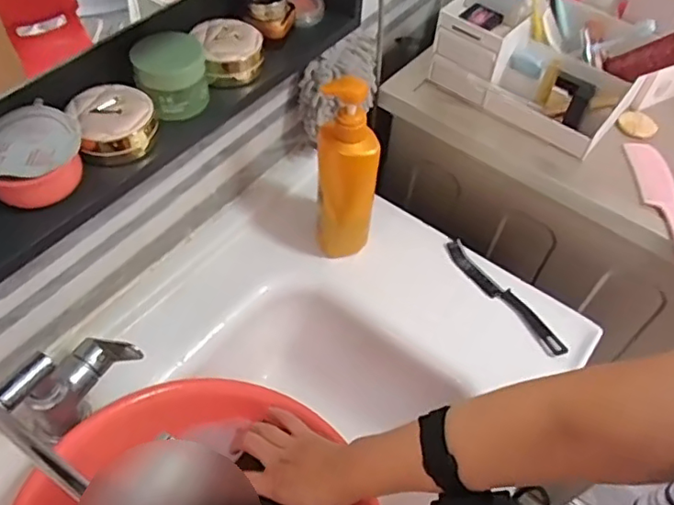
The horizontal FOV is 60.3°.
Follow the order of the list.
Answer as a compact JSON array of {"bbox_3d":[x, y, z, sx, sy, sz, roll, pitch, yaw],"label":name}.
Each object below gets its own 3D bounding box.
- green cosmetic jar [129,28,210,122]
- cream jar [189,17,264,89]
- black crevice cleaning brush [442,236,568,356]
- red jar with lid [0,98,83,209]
[{"bbox_3d":[-0.148,-0.158,0.524,0.064,0.056,0.058,-12,54,-12],"label":"green cosmetic jar"},{"bbox_3d":[-0.107,-0.200,0.576,0.060,0.039,0.063,2,52,-2],"label":"cream jar"},{"bbox_3d":[0.223,0.061,0.788,0.029,0.021,0.212,-28,59,-23],"label":"black crevice cleaning brush"},{"bbox_3d":[-0.239,-0.073,0.459,0.067,0.044,0.079,14,52,7],"label":"red jar with lid"}]

